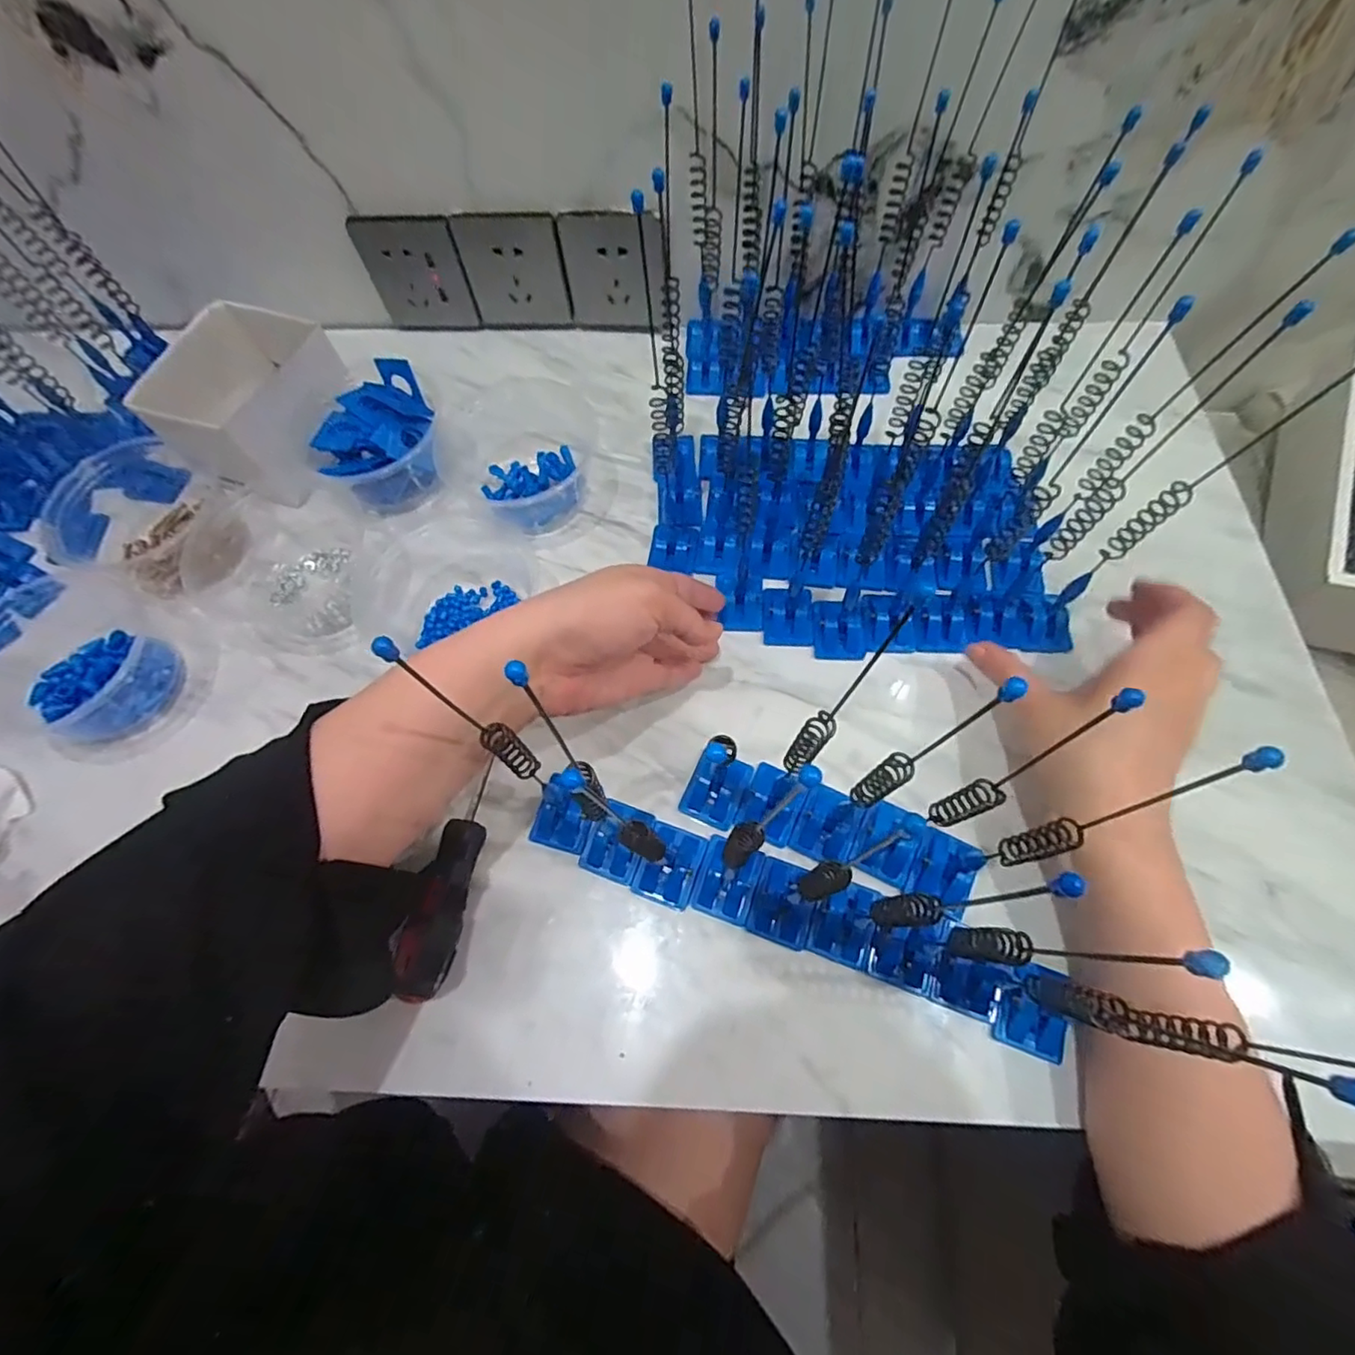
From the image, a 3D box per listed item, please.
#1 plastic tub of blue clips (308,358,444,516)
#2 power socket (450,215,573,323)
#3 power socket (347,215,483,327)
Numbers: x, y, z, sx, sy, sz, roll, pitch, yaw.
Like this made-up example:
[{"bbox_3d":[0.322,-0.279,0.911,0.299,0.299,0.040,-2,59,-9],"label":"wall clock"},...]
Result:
[{"bbox_3d":[-0.224,-0.176,0.462,0.095,0.056,0.092,-1,67,3],"label":"plastic tub of blue clips"},{"bbox_3d":[-0.139,-0.348,0.513,0.085,0.084,0.008,1,67,3],"label":"power socket"},{"bbox_3d":[-0.224,-0.350,0.518,0.081,0.087,0.013,-4,67,1],"label":"power socket"}]

